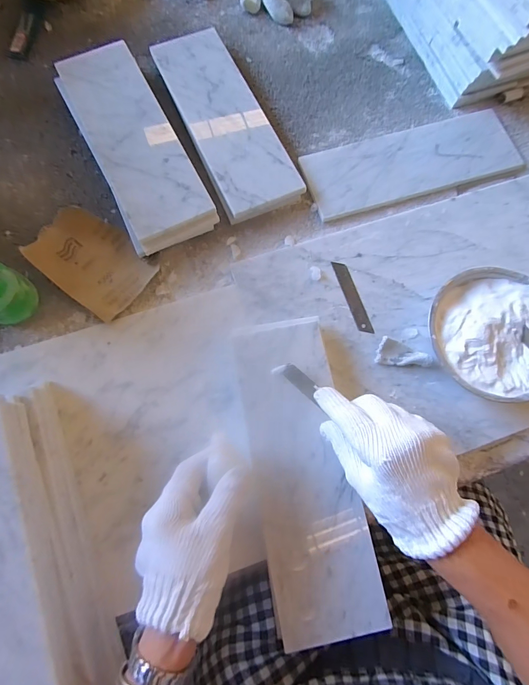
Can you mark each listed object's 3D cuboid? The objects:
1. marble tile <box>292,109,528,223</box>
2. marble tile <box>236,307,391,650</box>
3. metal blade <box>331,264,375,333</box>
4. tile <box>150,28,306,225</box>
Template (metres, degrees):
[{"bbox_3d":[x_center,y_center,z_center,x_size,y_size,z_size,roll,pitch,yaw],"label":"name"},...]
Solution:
[{"bbox_3d":[0.205,-0.253,0.487,0.299,0.004,0.104,-16,77,-5],"label":"marble tile"},{"bbox_3d":[0.038,0.125,0.356,0.101,0.013,0.304,-10,76,-4],"label":"marble tile"},{"bbox_3d":[0.108,-0.057,0.431,0.018,0.004,0.097,-17,77,-6],"label":"metal blade"},{"bbox_3d":[-0.056,-0.303,0.481,0.103,0.027,0.289,-25,78,-7],"label":"tile"}]

